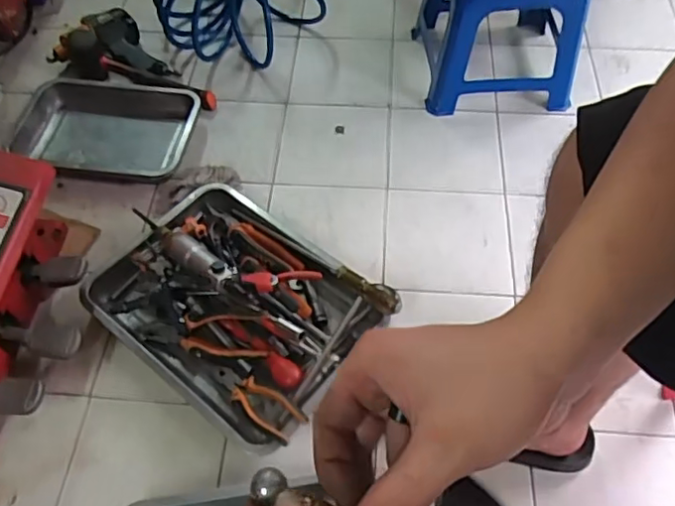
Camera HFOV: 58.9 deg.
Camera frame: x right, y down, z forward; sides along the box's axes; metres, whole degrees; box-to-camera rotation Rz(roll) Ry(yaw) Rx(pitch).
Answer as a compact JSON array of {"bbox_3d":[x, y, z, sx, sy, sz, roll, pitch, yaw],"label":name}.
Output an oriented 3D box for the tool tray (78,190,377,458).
[{"bbox_3d":[-0.155,0.061,0.864,0.390,0.105,0.284,34,63,21],"label":"tool tray"}]

